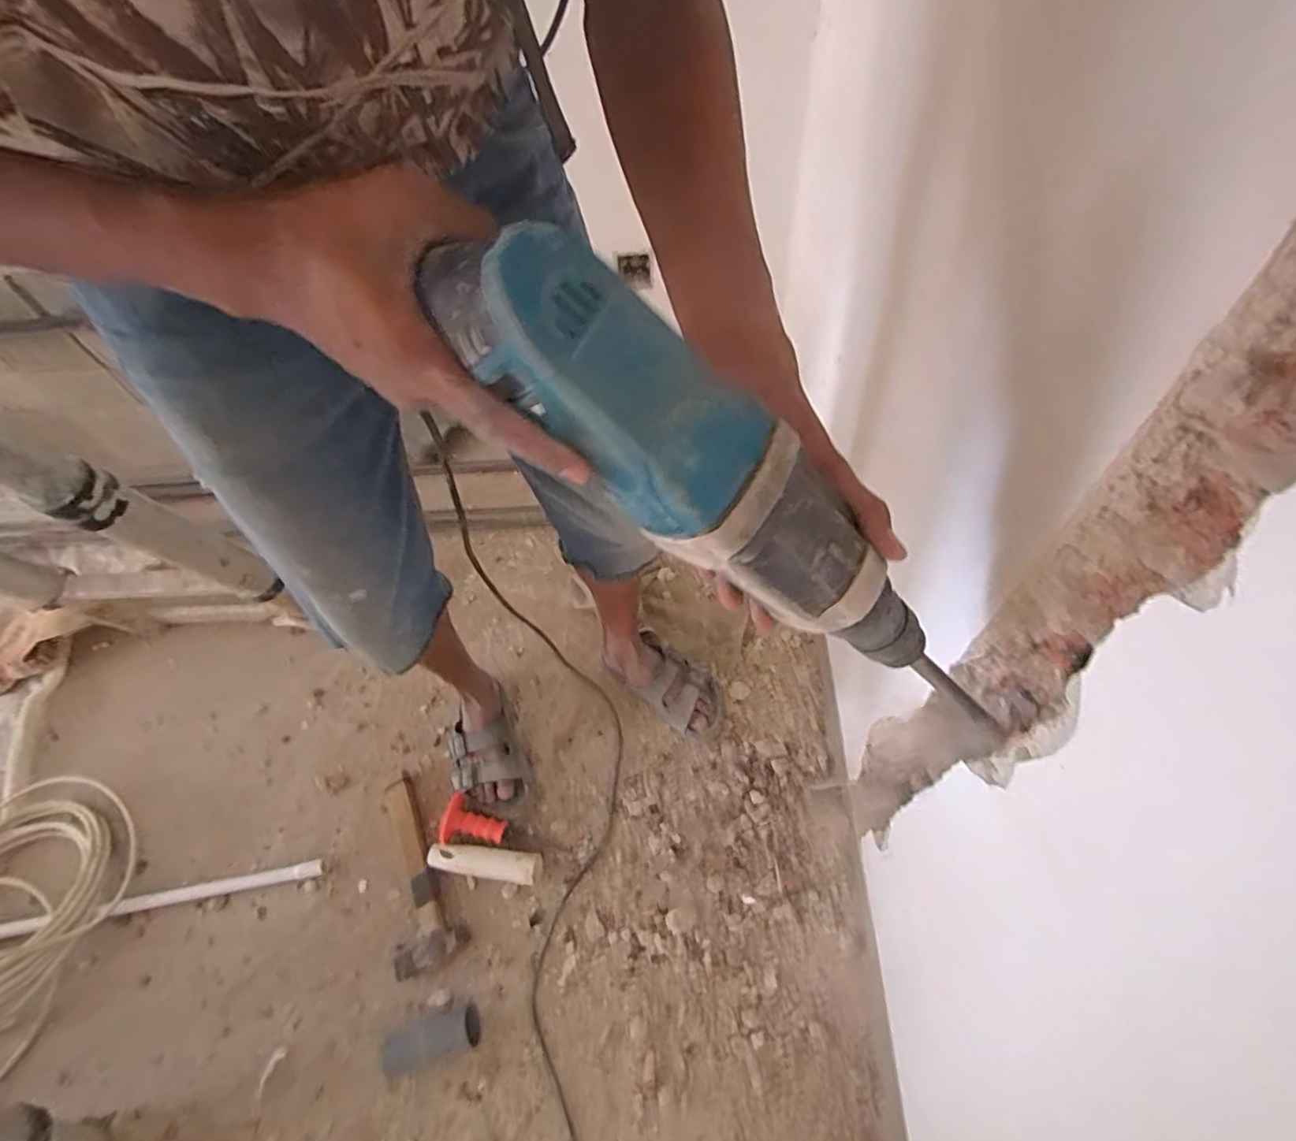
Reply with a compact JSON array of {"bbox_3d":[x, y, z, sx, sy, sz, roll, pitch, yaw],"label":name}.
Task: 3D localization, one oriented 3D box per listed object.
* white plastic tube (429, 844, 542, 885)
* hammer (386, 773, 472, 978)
[{"bbox_3d":[-0.257,0.451,0.929,0.174,0.047,0.043,5,56,9],"label":"white plastic tube"},{"bbox_3d":[-0.382,0.469,0.937,0.102,0.031,0.288,-28,57,-13],"label":"hammer"}]

